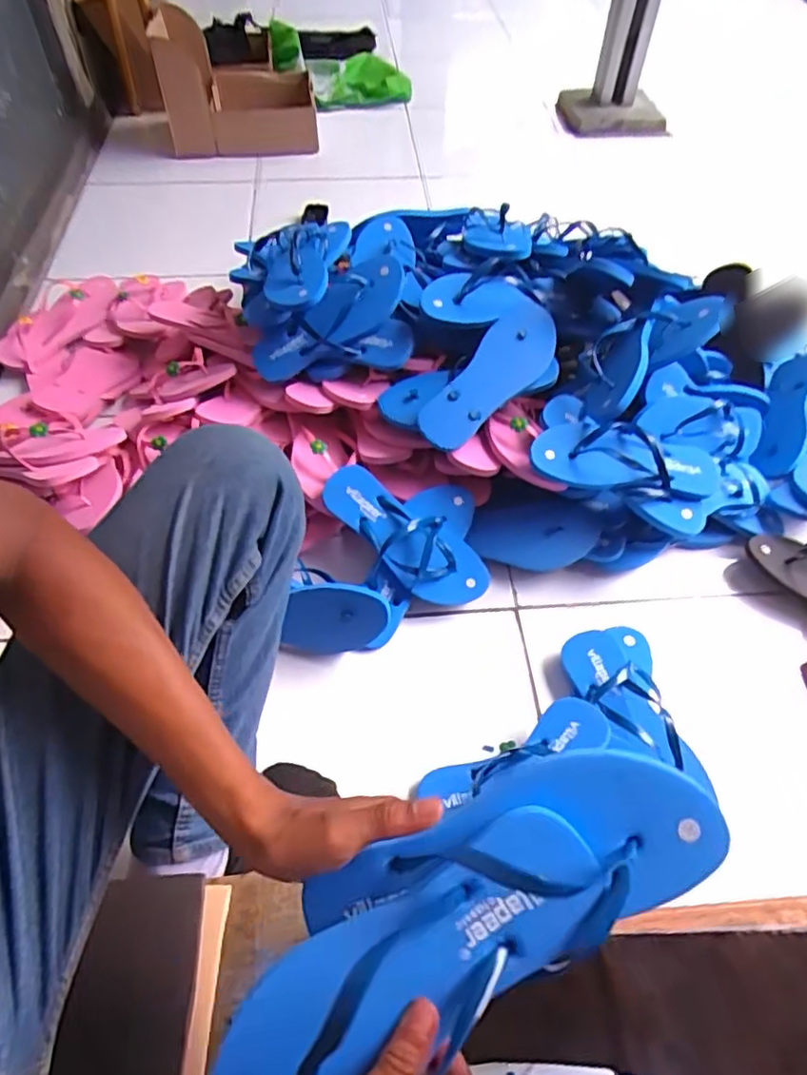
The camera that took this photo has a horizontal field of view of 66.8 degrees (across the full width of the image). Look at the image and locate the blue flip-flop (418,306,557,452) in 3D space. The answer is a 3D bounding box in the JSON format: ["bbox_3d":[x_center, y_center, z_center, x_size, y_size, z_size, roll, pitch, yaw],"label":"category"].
[{"bbox_3d":[0.115,-0.212,0.816,0.085,0.040,0.235,38,82,23],"label":"blue flip-flop"}]

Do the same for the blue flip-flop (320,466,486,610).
[{"bbox_3d":[0.004,0.000,0.800,0.244,0.048,0.102,38,61,0],"label":"blue flip-flop"}]

